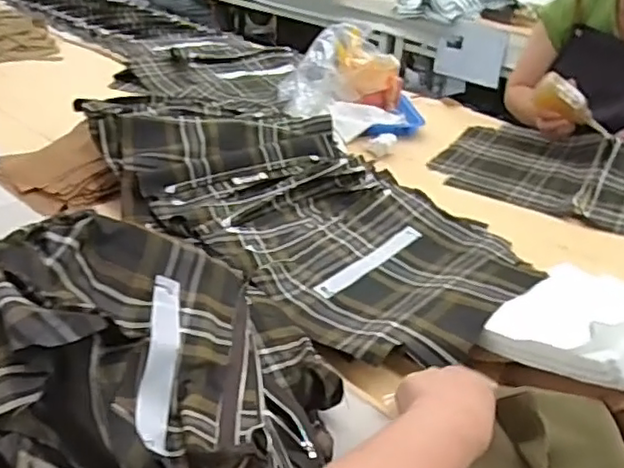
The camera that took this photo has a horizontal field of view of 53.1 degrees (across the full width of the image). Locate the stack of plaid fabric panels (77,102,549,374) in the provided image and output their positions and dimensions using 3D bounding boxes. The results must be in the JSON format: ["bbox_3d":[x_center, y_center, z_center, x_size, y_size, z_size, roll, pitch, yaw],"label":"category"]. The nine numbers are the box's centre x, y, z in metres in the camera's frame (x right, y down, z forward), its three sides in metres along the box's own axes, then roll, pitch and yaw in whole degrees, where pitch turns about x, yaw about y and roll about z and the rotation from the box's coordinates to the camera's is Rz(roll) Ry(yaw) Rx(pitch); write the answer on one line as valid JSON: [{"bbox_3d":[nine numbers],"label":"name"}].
[{"bbox_3d":[-0.003,-0.044,0.904,0.437,0.081,0.660,-15,35,-30],"label":"stack of plaid fabric panels"}]

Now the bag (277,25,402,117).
[{"bbox_3d":[0.056,-0.325,1.246,0.244,0.146,0.119,5,30,1],"label":"bag"}]

